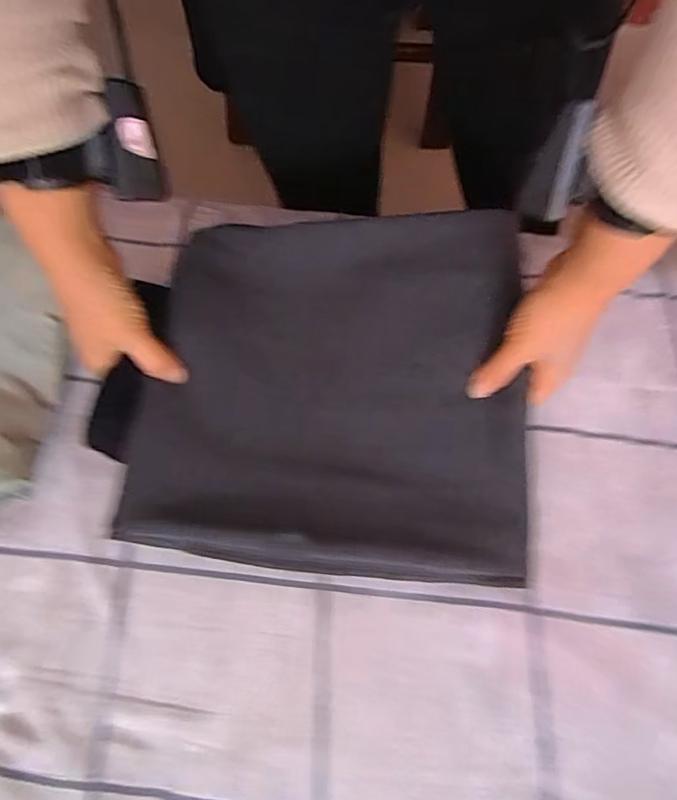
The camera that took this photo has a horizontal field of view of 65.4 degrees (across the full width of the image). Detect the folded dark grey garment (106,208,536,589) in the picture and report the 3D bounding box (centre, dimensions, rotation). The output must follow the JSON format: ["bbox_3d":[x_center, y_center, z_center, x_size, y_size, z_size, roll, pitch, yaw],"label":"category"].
[{"bbox_3d":[0.001,-0.022,0.409,0.278,0.042,0.293,3,70,1],"label":"folded dark grey garment"}]

